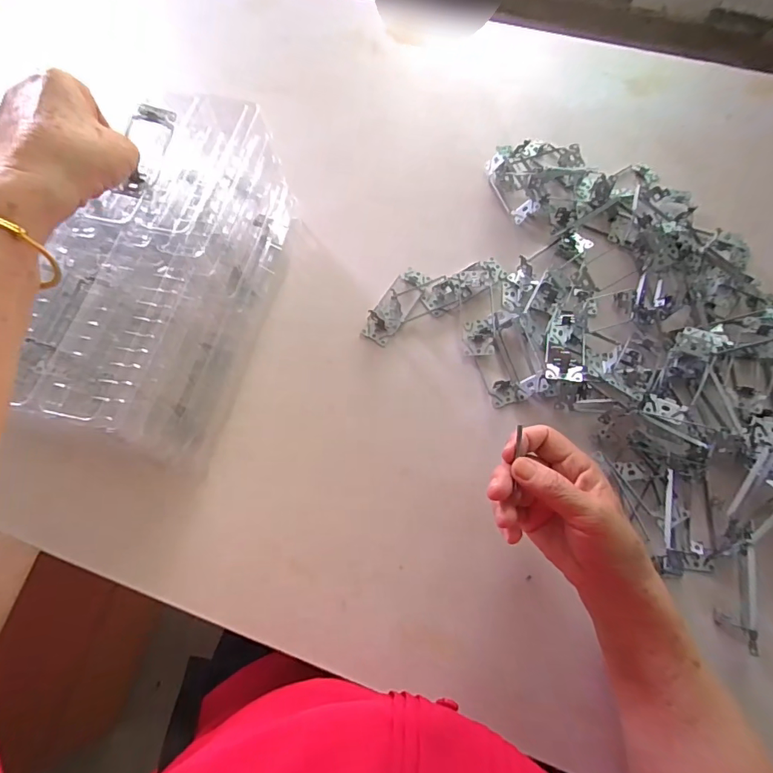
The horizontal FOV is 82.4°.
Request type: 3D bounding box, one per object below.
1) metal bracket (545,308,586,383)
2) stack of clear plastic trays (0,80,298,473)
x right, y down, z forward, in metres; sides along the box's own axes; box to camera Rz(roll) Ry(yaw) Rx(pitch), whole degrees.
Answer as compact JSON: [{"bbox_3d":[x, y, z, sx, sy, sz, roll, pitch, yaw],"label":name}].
[{"bbox_3d":[0.189,-0.047,0.465,0.038,0.015,0.103,14,53,5],"label":"metal bracket"},{"bbox_3d":[-0.363,-0.130,0.447,0.444,0.141,0.333,11,67,3],"label":"stack of clear plastic trays"}]

